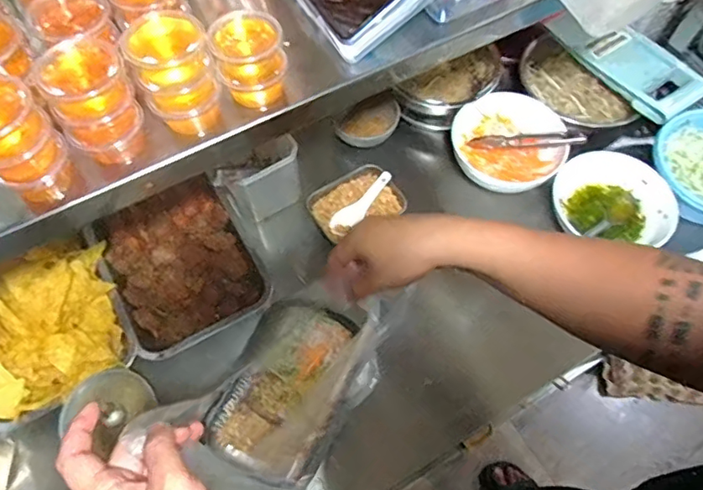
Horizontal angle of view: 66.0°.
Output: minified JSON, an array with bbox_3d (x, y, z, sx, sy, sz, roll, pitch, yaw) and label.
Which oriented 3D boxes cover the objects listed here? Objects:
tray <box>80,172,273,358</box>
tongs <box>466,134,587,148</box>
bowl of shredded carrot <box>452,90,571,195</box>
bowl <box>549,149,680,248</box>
[{"bbox_3d":[-0.252,0.023,0.804,0.201,0.058,0.256,-27,66,-13],"label":"tray"},{"bbox_3d":[0.273,-0.161,0.849,0.170,0.031,0.018,2,62,23],"label":"tongs"},{"bbox_3d":[0.247,-0.162,0.861,0.176,0.069,0.161,0,63,0],"label":"bowl of shredded carrot"},{"bbox_3d":[0.395,-0.068,0.831,0.170,0.061,0.140,7,64,4],"label":"bowl"}]

